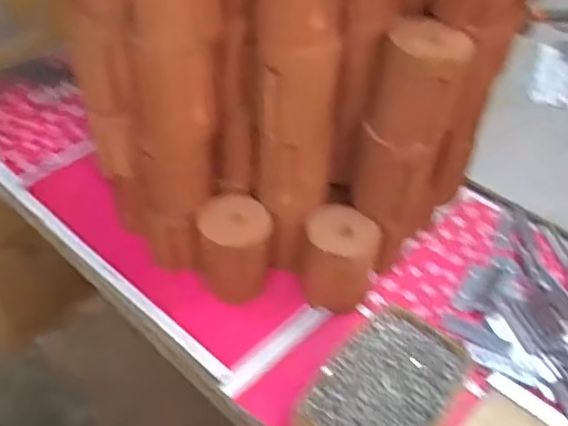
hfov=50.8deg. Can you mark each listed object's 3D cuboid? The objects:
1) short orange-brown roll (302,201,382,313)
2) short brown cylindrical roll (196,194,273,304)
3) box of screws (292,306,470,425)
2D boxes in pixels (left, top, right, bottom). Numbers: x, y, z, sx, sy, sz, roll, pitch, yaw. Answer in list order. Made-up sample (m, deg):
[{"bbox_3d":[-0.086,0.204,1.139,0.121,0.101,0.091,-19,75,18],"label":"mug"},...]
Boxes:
[{"bbox_3d":[0.063,0.052,0.675,0.078,0.119,0.080,1,44,-1],"label":"short orange-brown roll"},{"bbox_3d":[-0.055,0.039,0.679,0.077,0.086,0.084,1,44,-1],"label":"short brown cylindrical roll"},{"bbox_3d":[0.097,0.177,0.580,0.114,0.040,0.177,30,51,26],"label":"box of screws"}]

